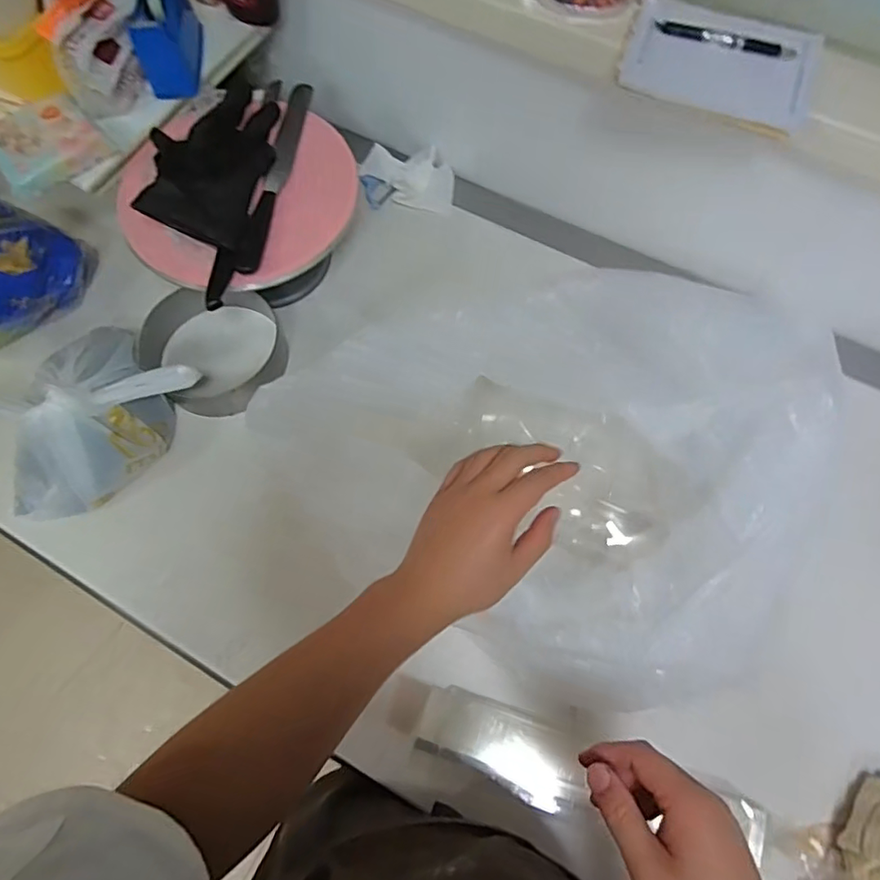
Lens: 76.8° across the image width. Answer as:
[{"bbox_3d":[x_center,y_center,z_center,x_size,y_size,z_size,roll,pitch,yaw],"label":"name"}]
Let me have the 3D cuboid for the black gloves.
[{"bbox_3d":[-0.272,-0.349,0.683,0.114,0.025,0.263,23,60,-26],"label":"black gloves"}]

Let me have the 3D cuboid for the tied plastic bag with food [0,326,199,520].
[{"bbox_3d":[-0.428,-0.028,0.639,0.168,0.165,0.241,28,73,11],"label":"tied plastic bag with food"}]

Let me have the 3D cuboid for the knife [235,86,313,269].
[{"bbox_3d":[-0.204,-0.334,0.695,0.029,0.022,0.305,6,70,3],"label":"knife"}]

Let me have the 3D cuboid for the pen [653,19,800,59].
[{"bbox_3d":[0.298,-0.417,0.579,0.141,0.007,0.016,17,71,7],"label":"pen"}]

